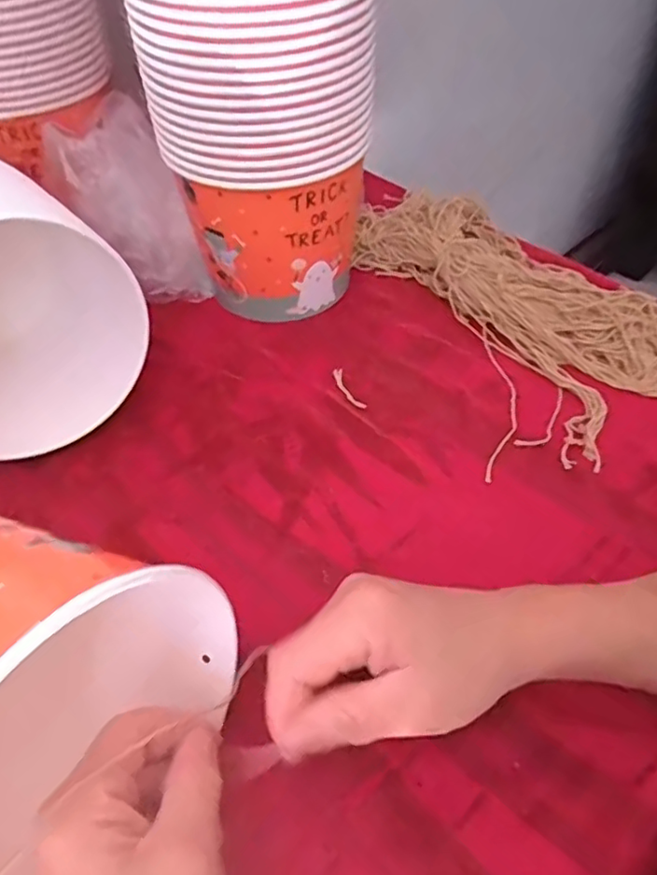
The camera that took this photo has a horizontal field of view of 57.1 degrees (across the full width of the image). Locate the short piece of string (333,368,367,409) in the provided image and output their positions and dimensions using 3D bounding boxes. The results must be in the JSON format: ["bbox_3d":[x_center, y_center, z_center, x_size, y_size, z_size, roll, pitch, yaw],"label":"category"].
[{"bbox_3d":[0.016,-0.038,0.473,0.010,0.005,0.045,-21,52,-15],"label":"short piece of string"}]

